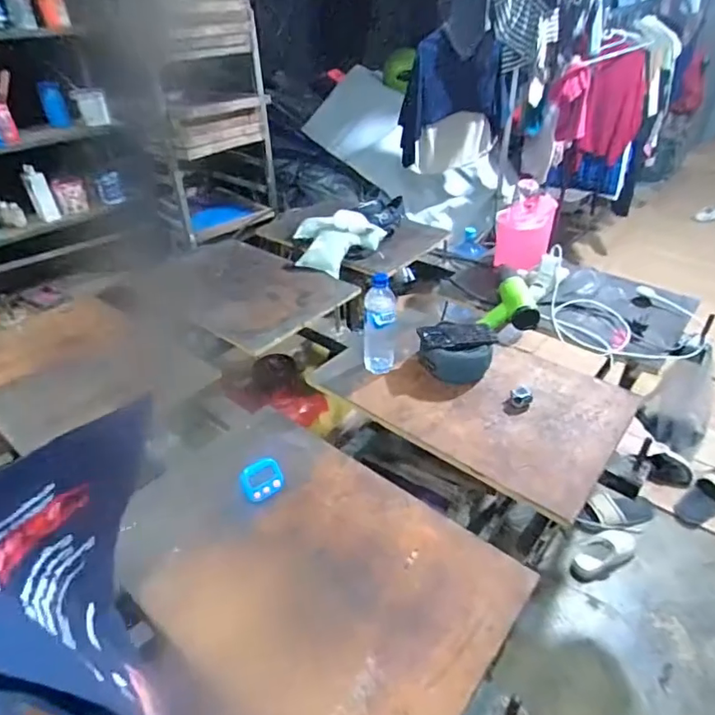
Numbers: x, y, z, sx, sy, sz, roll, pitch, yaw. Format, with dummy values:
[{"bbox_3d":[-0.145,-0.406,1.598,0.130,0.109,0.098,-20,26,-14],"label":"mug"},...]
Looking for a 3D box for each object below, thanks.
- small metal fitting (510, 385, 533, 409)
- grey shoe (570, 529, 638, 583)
[{"bbox_3d":[0.318,0.074,0.970,0.034,0.034,0.034,0,35,5],"label":"small metal fitting"},{"bbox_3d":[0.784,0.631,1.599,0.266,0.063,0.106,-27,40,-10],"label":"grey shoe"}]

